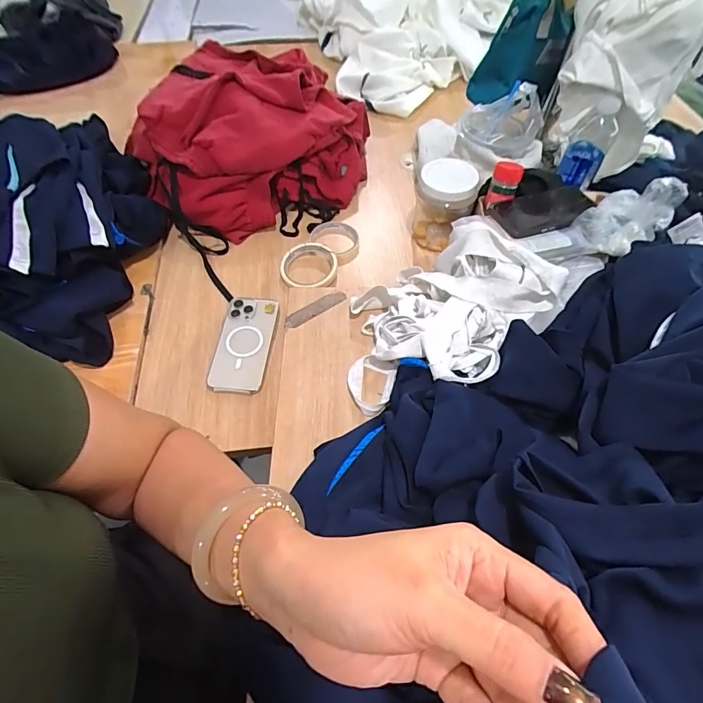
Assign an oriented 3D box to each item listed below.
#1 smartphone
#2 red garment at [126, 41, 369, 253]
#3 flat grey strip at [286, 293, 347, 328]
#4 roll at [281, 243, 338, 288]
[{"bbox_3d":[-0.158,-0.015,0.629,0.078,0.008,0.158,4,57,2],"label":"smartphone"},{"bbox_3d":[-0.192,-0.393,0.794,0.380,0.178,0.353,0,57,0],"label":"red garment"},{"bbox_3d":[-0.052,-0.061,0.628,0.099,0.005,0.023,-31,73,-17],"label":"flat grey strip"},{"bbox_3d":[-0.073,-0.141,0.715,0.094,0.028,0.094,0,57,0],"label":"roll"}]

